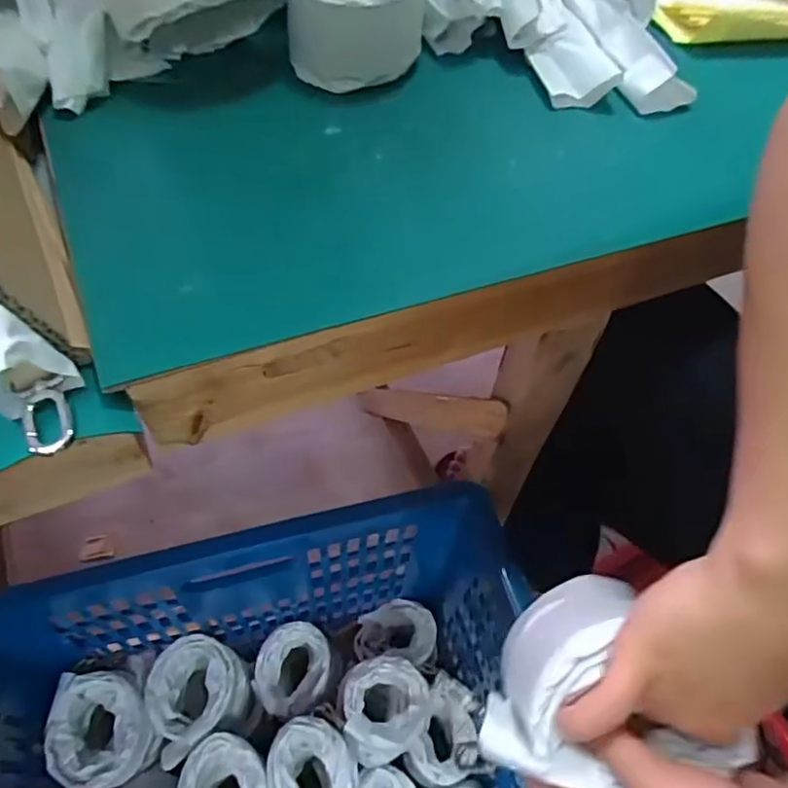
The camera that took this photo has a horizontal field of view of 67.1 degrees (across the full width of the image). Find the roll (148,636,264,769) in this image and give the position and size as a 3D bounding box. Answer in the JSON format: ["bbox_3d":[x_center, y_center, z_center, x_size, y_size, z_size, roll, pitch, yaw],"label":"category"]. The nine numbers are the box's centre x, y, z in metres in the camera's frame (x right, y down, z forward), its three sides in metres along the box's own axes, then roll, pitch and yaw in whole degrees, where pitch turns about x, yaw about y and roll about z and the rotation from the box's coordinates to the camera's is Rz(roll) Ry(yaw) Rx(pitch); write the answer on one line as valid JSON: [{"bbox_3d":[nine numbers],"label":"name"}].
[{"bbox_3d":[-0.213,0.337,0.661,0.096,0.098,0.108,-21,60,-17],"label":"roll"}]

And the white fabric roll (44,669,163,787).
[{"bbox_3d":[-0.292,0.345,0.614,0.089,0.101,0.108,-3,56,-7],"label":"white fabric roll"}]

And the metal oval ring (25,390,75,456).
[{"bbox_3d":[-0.136,0.011,0.234,0.016,0.009,0.027,-17,59,-15],"label":"metal oval ring"}]

